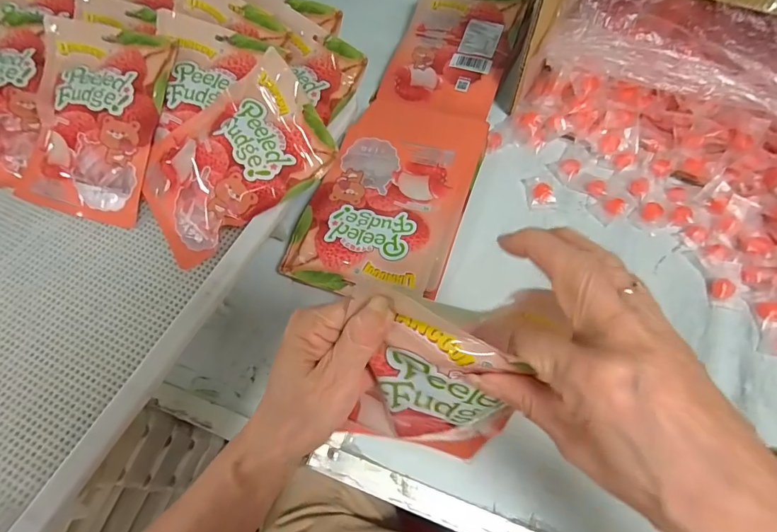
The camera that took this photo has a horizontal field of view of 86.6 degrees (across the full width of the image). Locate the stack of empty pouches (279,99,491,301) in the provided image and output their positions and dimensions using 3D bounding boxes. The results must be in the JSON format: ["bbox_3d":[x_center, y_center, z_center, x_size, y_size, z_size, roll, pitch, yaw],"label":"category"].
[{"bbox_3d":[0.007,-0.091,0.487,0.171,0.033,0.278,18,67,10],"label":"stack of empty pouches"}]

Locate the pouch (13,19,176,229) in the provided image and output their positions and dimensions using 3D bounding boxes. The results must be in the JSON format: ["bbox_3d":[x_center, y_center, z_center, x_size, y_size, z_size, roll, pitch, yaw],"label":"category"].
[{"bbox_3d":[-0.336,-0.166,0.469,0.157,0.033,0.218,12,90,9],"label":"pouch"}]

